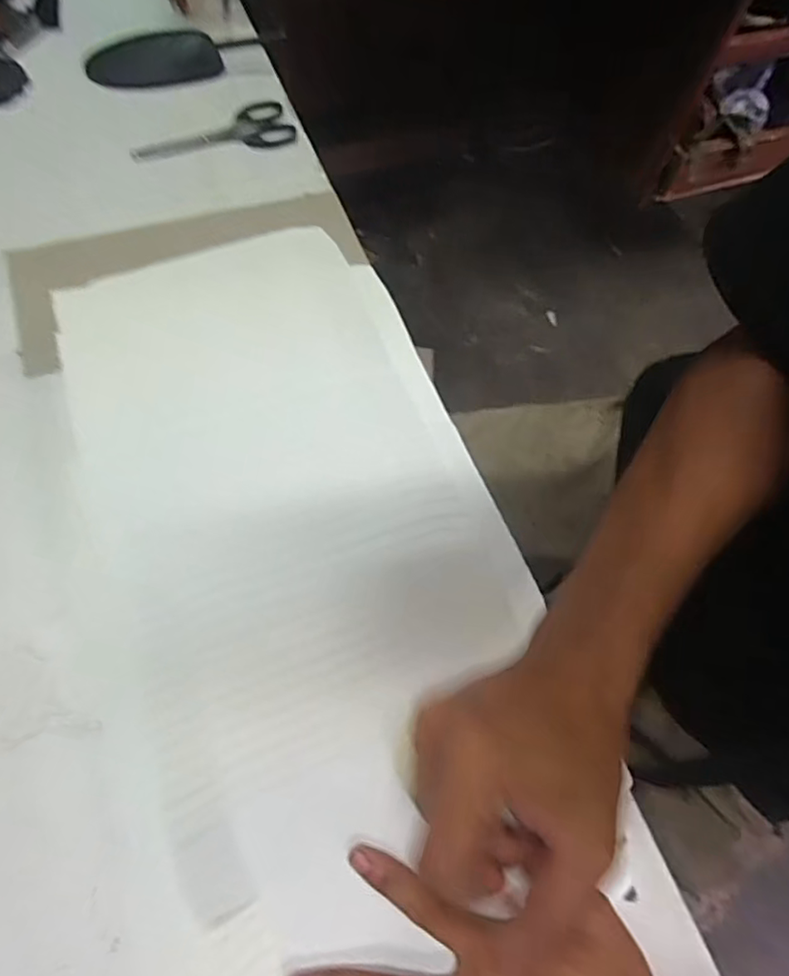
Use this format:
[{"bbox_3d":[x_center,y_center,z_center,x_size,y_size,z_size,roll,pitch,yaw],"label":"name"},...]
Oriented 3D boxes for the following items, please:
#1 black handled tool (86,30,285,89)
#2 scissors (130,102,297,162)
[{"bbox_3d":[-0.209,-0.438,0.580,0.194,0.026,0.054,-14,66,-9],"label":"black handled tool"},{"bbox_3d":[-0.174,-0.335,0.551,0.150,0.006,0.060,-20,67,-12],"label":"scissors"}]

